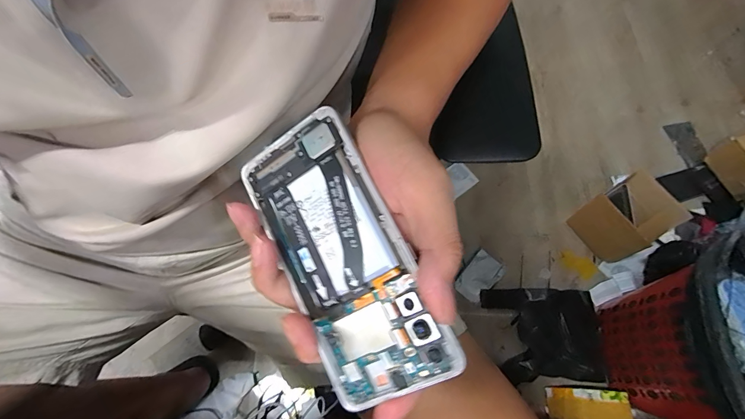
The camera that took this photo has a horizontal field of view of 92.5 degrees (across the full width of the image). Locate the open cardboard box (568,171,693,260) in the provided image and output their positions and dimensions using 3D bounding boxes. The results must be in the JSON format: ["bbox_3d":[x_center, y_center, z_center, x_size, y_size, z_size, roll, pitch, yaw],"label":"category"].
[{"bbox_3d":[0.605,0.024,0.860,0.138,0.151,0.142,-30,70,-13],"label":"open cardboard box"}]

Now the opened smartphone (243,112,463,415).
[{"bbox_3d":[-0.018,0.026,0.194,0.071,0.004,0.151,-31,80,19],"label":"opened smartphone"}]

